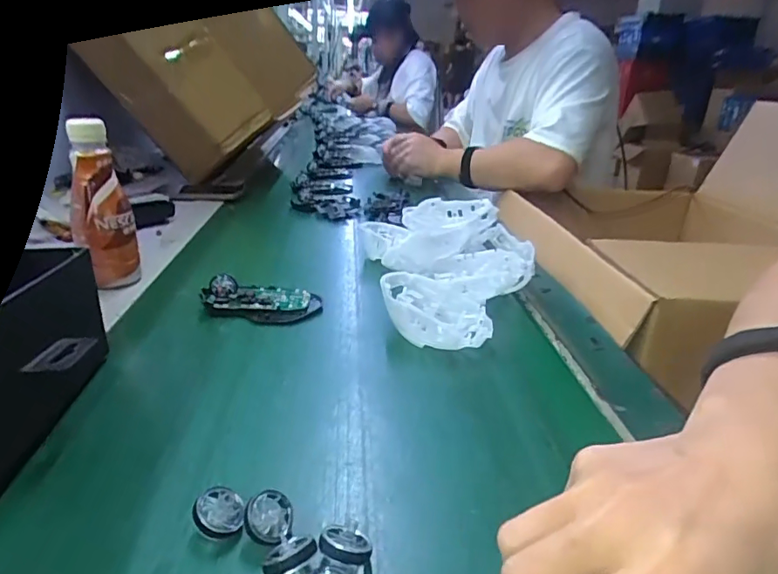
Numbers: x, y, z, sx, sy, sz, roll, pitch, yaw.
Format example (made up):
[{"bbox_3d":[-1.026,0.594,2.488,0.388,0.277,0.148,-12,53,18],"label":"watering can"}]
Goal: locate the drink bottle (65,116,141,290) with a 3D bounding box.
[{"bbox_3d":[-0.294,-0.079,0.531,0.055,0.168,0.047,-6,27,-27],"label":"drink bottle"}]

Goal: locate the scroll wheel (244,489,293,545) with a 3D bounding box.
[{"bbox_3d":[-0.062,0.120,0.271,0.025,0.005,0.026,20,45,-21],"label":"scroll wheel"}]

